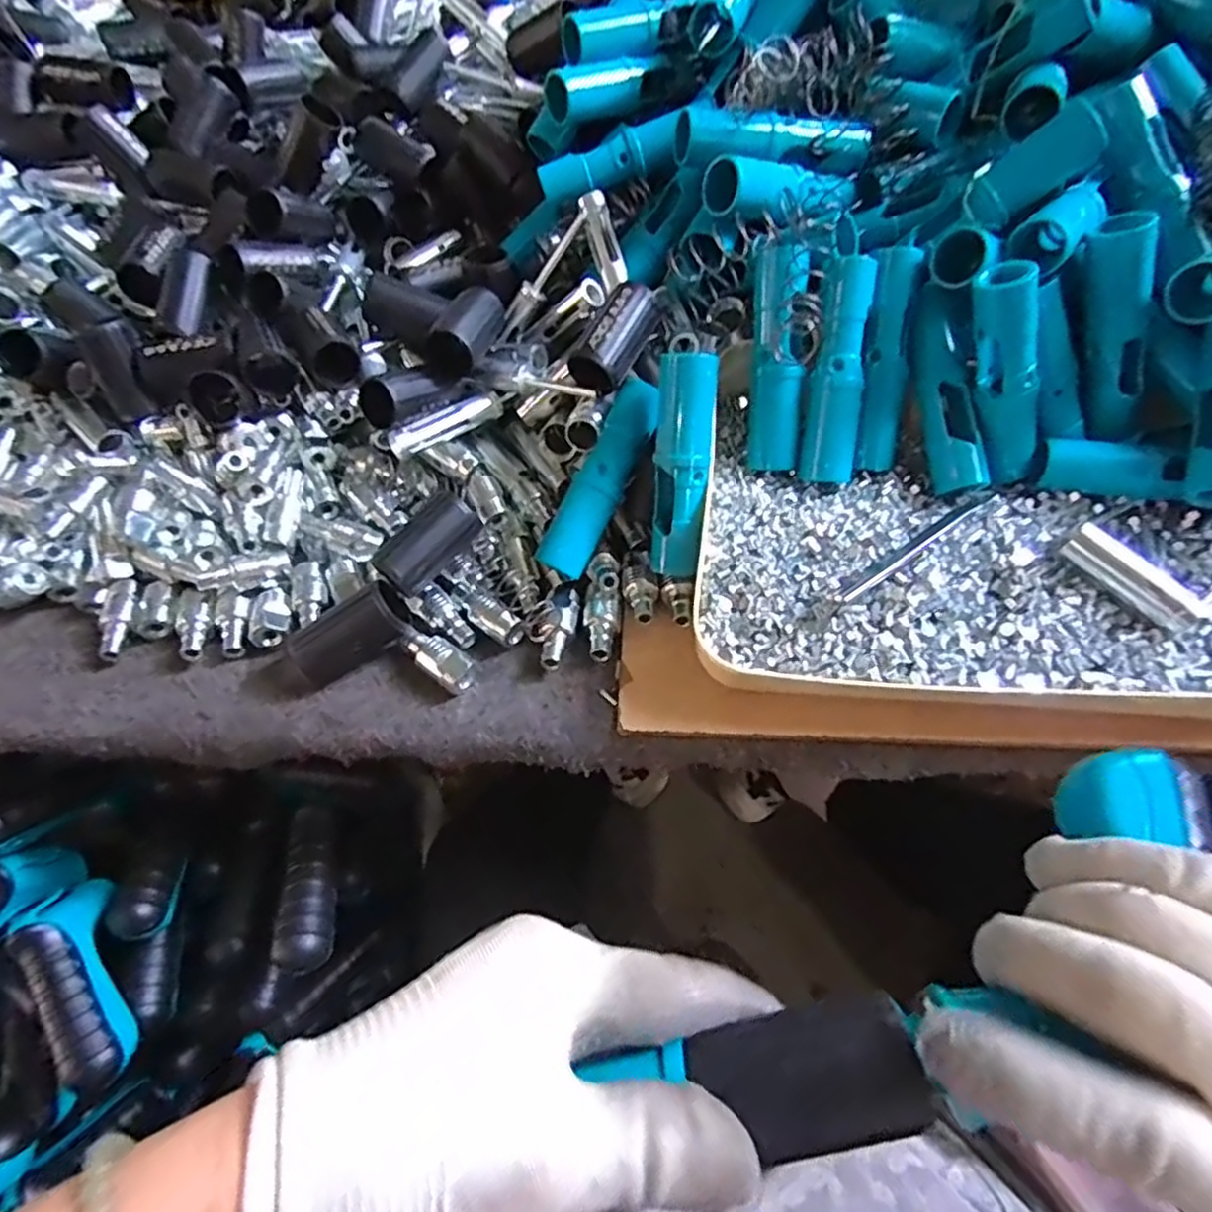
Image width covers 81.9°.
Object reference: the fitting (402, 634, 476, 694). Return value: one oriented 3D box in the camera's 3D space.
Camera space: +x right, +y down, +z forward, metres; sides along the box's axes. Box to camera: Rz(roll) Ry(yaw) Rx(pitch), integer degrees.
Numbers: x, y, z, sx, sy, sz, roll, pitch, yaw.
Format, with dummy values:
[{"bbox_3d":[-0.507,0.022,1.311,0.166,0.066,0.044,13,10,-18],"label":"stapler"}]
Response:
[{"bbox_3d":[-0.097,0.031,0.406,0.046,0.014,0.021,32,62,23],"label":"fitting"}]

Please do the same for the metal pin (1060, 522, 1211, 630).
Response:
[{"bbox_3d":[0.272,-0.015,0.360,0.070,0.016,0.015,40,64,11],"label":"metal pin"}]

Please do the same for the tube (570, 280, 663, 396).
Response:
[{"bbox_3d":[0.007,-0.161,0.416,0.030,0.028,0.065,30,82,22],"label":"tube"}]

